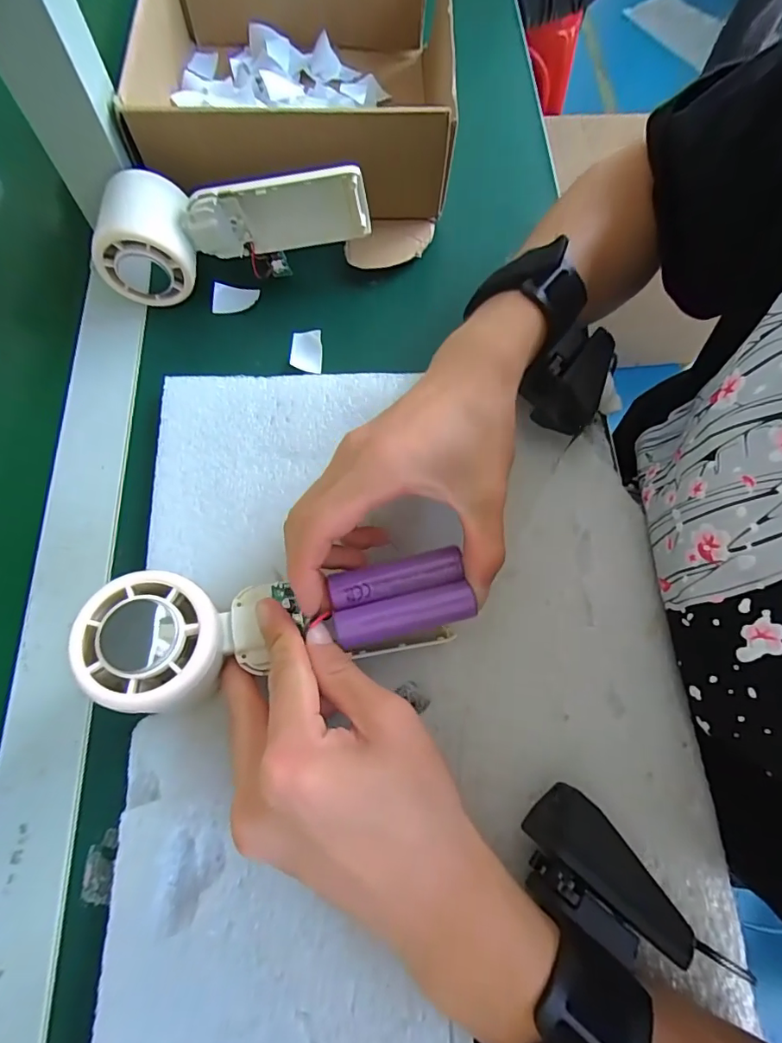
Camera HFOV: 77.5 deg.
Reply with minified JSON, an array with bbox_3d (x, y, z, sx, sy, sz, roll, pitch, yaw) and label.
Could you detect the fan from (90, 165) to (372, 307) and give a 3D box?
[{"bbox_3d":[-0.096,-0.179,0.302,0.160,0.063,0.052,-1,71,-3],"label":"fan"}]

